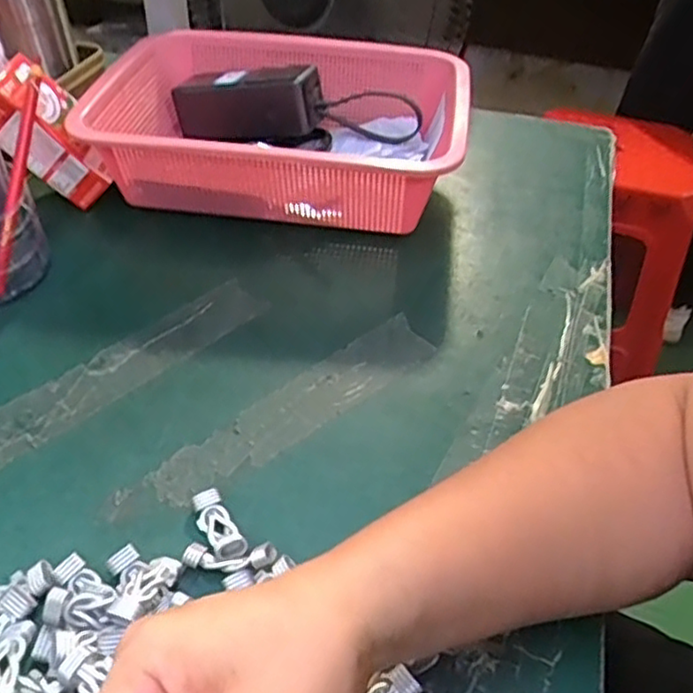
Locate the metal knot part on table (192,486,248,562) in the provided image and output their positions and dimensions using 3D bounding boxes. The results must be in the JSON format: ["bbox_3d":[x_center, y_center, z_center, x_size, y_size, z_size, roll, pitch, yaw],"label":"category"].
[{"bbox_3d":[-0.065,0.092,0.351,0.016,0.012,0.045,-24,49,-24],"label":"metal knot part on table"}]

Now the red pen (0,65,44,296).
[{"bbox_3d":[-0.227,-0.112,0.469,0.013,0.155,0.011,15,6,14],"label":"red pen"}]

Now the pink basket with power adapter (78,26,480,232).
[{"bbox_3d":[-0.053,-0.188,0.595,0.302,0.089,0.223,7,44,6],"label":"pink basket with power adapter"}]

